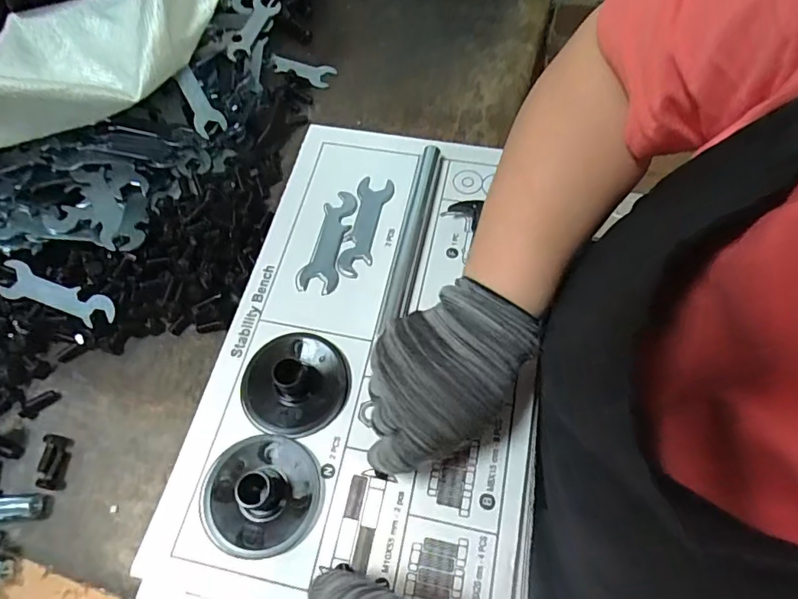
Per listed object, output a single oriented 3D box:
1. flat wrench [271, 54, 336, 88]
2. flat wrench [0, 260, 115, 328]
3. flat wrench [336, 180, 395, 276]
[{"bbox_3d":[-0.100,-0.232,0.516,0.071,0.004,0.024,17,82,12],"label":"flat wrench"},{"bbox_3d":[-0.253,-0.002,0.374,0.091,0.005,0.026,21,89,5],"label":"flat wrench"},{"bbox_3d":[-0.027,-0.060,0.409,0.029,0.004,0.094,9,64,6],"label":"flat wrench"}]

